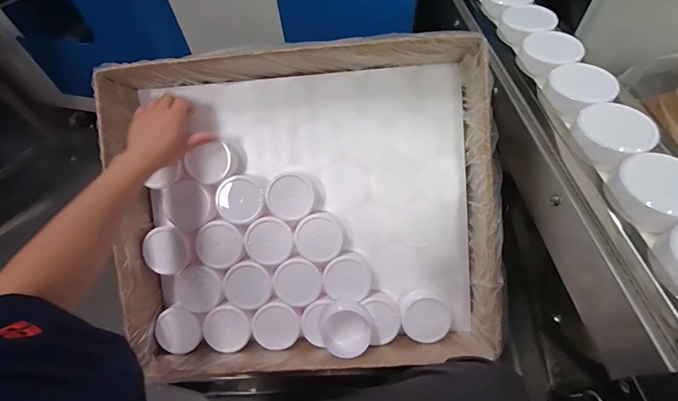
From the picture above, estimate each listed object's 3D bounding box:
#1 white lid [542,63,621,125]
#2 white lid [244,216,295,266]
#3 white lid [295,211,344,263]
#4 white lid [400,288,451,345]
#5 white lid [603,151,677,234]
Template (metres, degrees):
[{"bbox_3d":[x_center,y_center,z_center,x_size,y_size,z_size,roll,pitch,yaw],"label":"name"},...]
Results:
[{"bbox_3d":[0.296,-0.137,0.413,0.069,0.028,0.070,-2,55,2],"label":"white lid"},{"bbox_3d":[-0.109,0.065,0.525,0.073,0.006,0.074,0,95,2],"label":"white lid"},{"bbox_3d":[-0.030,0.057,0.532,0.075,0.026,0.074,0,94,0],"label":"white lid"},{"bbox_3d":[0.137,0.185,0.531,0.074,0.023,0.074,35,95,7],"label":"white lid"},{"bbox_3d":[0.318,-0.008,0.333,0.075,0.027,0.080,-31,59,-17],"label":"white lid"}]

